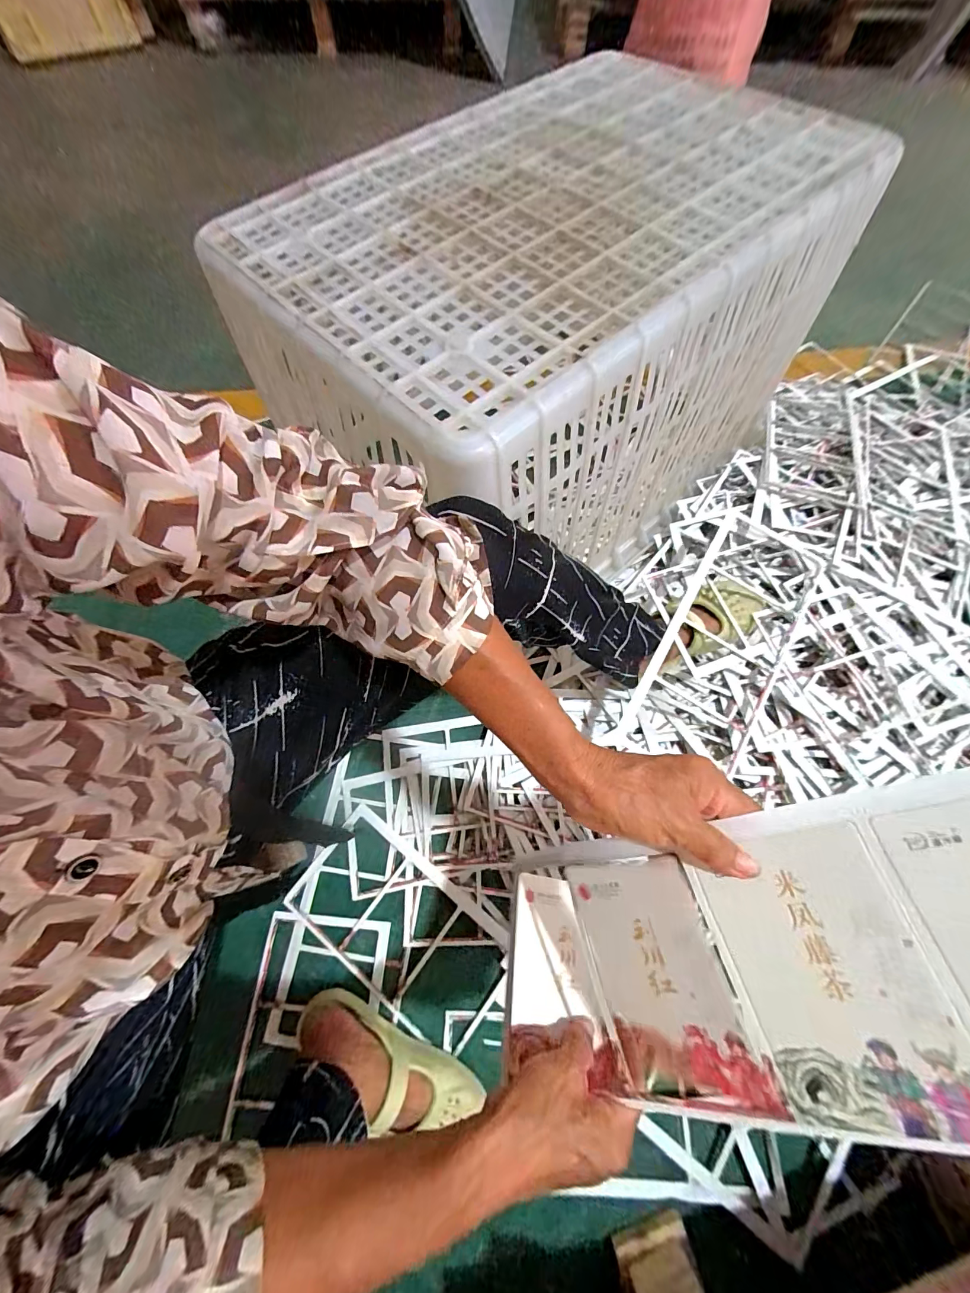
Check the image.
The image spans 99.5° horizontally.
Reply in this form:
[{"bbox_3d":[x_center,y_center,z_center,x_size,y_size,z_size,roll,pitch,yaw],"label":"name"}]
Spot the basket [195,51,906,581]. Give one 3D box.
[{"bbox_3d":[0.093,-0.413,0.604,0.683,0.362,0.495,-42,75,-13],"label":"basket"}]

